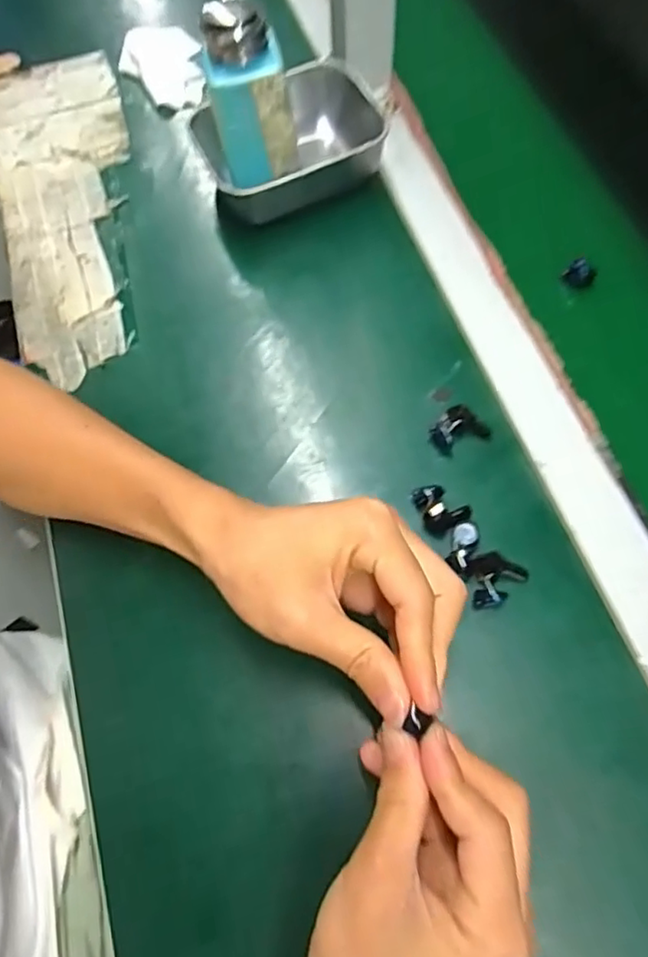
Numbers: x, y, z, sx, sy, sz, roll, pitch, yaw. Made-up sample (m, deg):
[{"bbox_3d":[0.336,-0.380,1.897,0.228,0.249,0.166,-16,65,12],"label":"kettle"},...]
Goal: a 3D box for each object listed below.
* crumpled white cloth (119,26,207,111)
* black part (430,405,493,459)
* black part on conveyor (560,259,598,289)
[{"bbox_3d":[-0.146,-0.368,0.556,0.072,0.018,0.091,-9,66,0],"label":"crumpled white cloth"},{"bbox_3d":[0.085,-0.030,0.387,0.031,0.012,0.028,-36,69,-12],"label":"black part"},{"bbox_3d":[0.179,-0.143,0.434,0.021,0.016,0.011,22,69,13],"label":"black part on conveyor"}]

